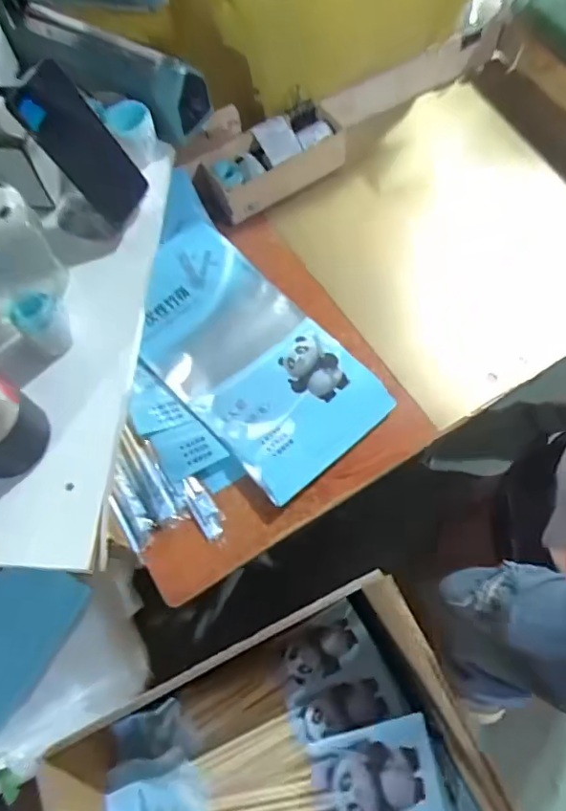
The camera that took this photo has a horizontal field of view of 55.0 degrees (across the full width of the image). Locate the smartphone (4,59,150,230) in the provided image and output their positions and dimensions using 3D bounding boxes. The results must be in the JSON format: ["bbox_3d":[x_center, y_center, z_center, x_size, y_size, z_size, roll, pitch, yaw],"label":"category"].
[{"bbox_3d":[-0.217,-0.281,0.595,0.012,0.164,0.077,14,68,33],"label":"smartphone"}]

